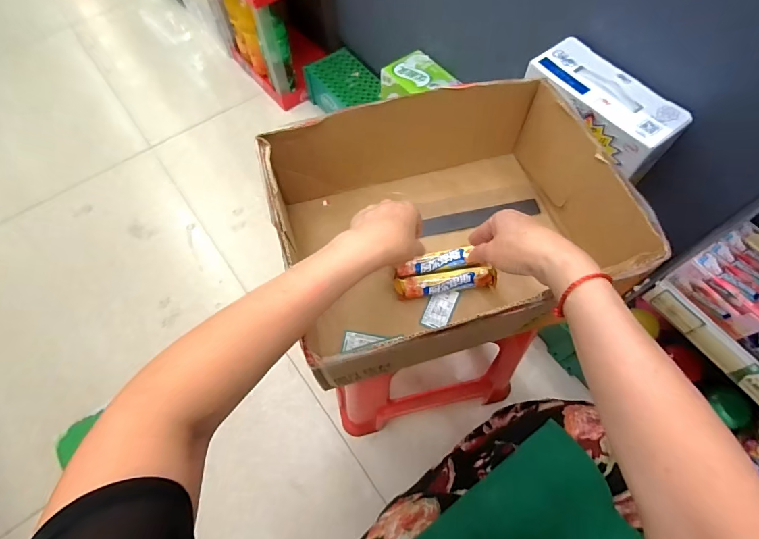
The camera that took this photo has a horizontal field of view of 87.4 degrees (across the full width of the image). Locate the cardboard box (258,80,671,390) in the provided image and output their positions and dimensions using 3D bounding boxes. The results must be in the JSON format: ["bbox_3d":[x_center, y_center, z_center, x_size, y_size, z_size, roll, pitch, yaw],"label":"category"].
[{"bbox_3d":[0.071,-0.055,0.475,0.355,0.147,0.280,-15,65,-6],"label":"cardboard box"}]

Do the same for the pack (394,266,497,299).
[{"bbox_3d":[0.086,0.018,0.512,0.129,0.023,0.023,-8,64,-2],"label":"pack"}]

